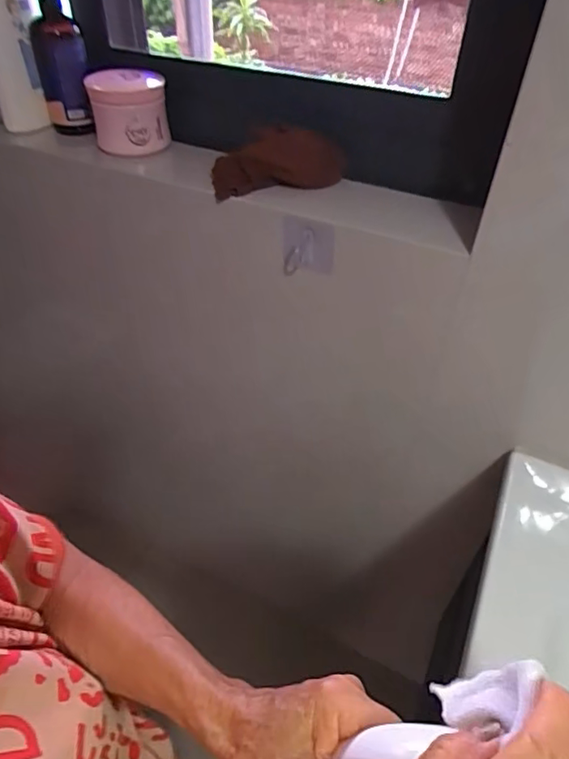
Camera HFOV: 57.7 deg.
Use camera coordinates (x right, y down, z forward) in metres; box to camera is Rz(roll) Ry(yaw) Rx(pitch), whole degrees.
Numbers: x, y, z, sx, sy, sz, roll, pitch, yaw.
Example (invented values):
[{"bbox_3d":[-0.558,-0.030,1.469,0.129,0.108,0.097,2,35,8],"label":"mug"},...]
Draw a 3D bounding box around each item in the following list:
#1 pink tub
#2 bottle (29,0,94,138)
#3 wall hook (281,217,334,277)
[{"bbox_3d":[-0.211,-0.363,0.704,0.098,0.085,0.087,-11,45,-14],"label":"pink tub"},{"bbox_3d":[-0.307,-0.430,0.718,0.063,0.156,0.079,-16,46,-19],"label":"bottle"},{"bbox_3d":[0.027,-0.153,0.616,0.066,0.072,0.016,16,45,15],"label":"wall hook"}]

